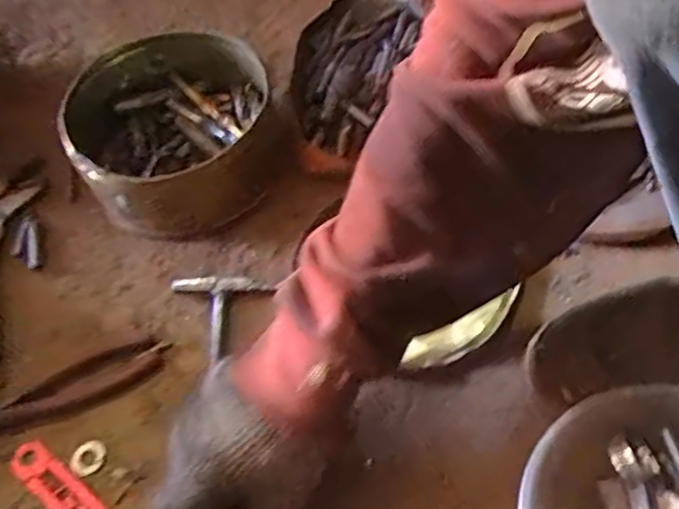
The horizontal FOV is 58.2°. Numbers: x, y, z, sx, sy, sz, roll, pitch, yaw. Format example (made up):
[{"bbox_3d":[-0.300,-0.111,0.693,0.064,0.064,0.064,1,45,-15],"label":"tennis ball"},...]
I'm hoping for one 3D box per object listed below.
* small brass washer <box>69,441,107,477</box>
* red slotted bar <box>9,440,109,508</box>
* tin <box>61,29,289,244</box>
[{"bbox_3d":[-0.182,0.146,0.441,0.026,0.004,0.023,-32,60,-18],"label":"small brass washer"},{"bbox_3d":[-0.194,0.172,0.434,0.106,0.004,0.027,33,60,21],"label":"red slotted bar"},{"bbox_3d":[-0.147,-0.106,0.562,0.175,0.103,0.178,-1,55,2],"label":"tin"}]

